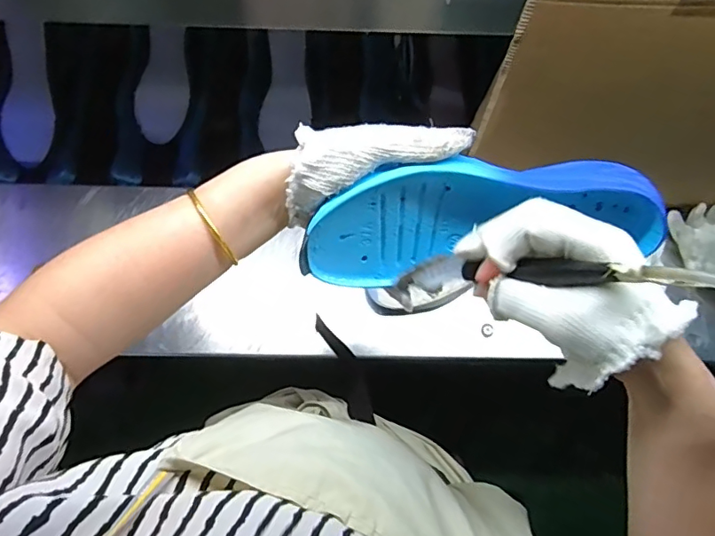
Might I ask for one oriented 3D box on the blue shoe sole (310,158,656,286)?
[{"bbox_3d":[0.088,-0.036,0.369,0.248,0.085,0.024,-8,34,-1],"label":"blue shoe sole"}]

